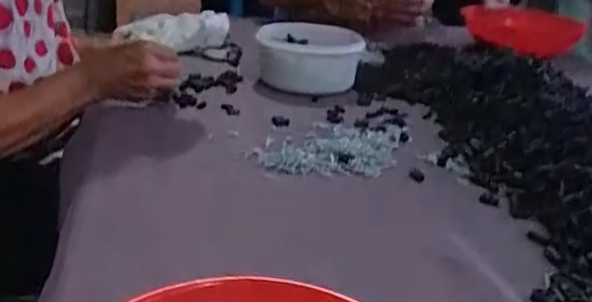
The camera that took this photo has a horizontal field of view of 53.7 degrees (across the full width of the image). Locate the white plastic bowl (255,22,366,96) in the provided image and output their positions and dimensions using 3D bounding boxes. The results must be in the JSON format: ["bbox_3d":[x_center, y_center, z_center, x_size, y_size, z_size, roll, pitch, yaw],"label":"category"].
[{"bbox_3d":[0.021,-0.151,0.941,0.163,0.087,0.210,4,23,1],"label":"white plastic bowl"}]

